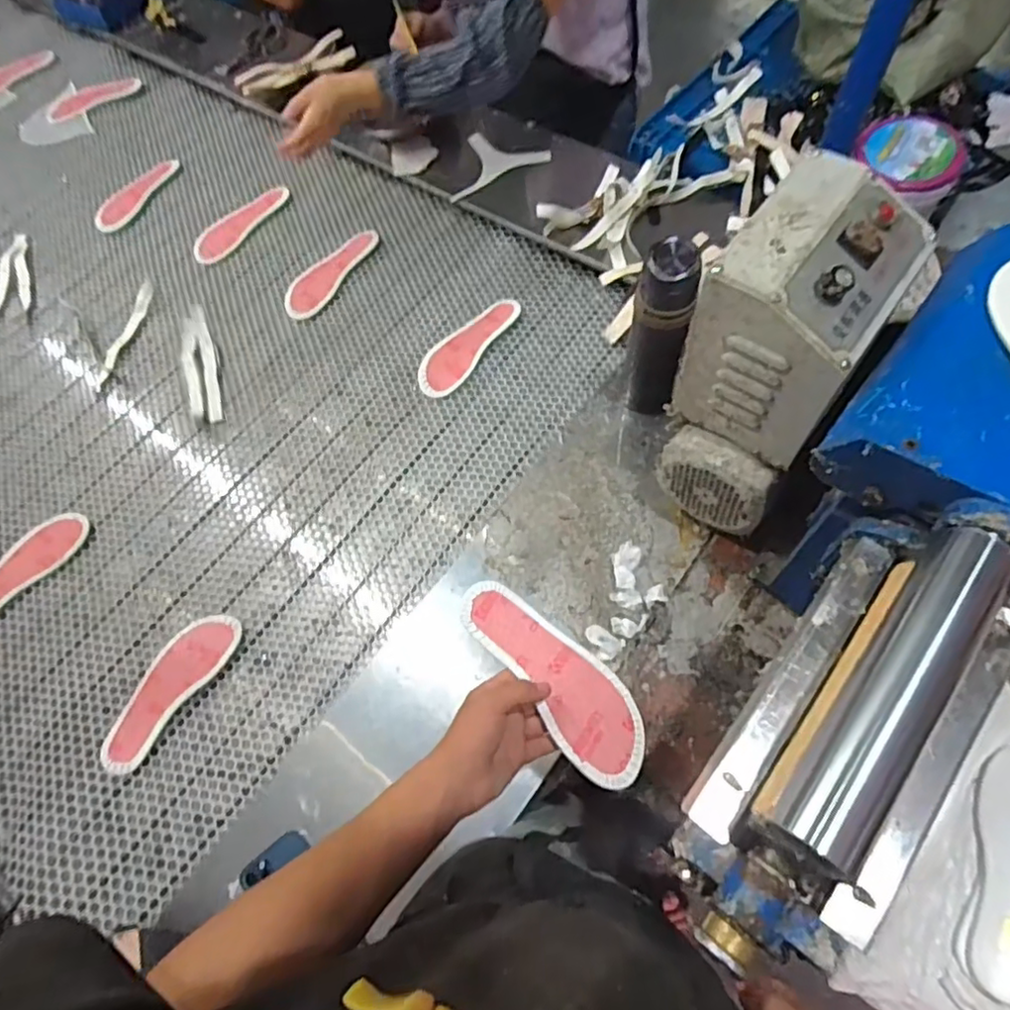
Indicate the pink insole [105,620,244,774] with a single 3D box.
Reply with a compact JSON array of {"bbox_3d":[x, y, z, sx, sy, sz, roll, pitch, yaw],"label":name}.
[{"bbox_3d":[-0.439,0.233,0.807,0.086,0.010,0.216,29,65,17],"label":"pink insole"}]

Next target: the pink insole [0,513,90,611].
[{"bbox_3d":[-0.698,0.099,0.891,0.082,0.015,0.219,31,69,16],"label":"pink insole"}]

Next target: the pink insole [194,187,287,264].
[{"bbox_3d":[-0.505,-0.536,1.174,0.081,0.011,0.216,32,70,17],"label":"pink insole"}]

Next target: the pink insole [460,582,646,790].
[{"bbox_3d":[0.048,0.160,0.578,0.078,0.016,0.220,-41,83,-16],"label":"pink insole"}]

